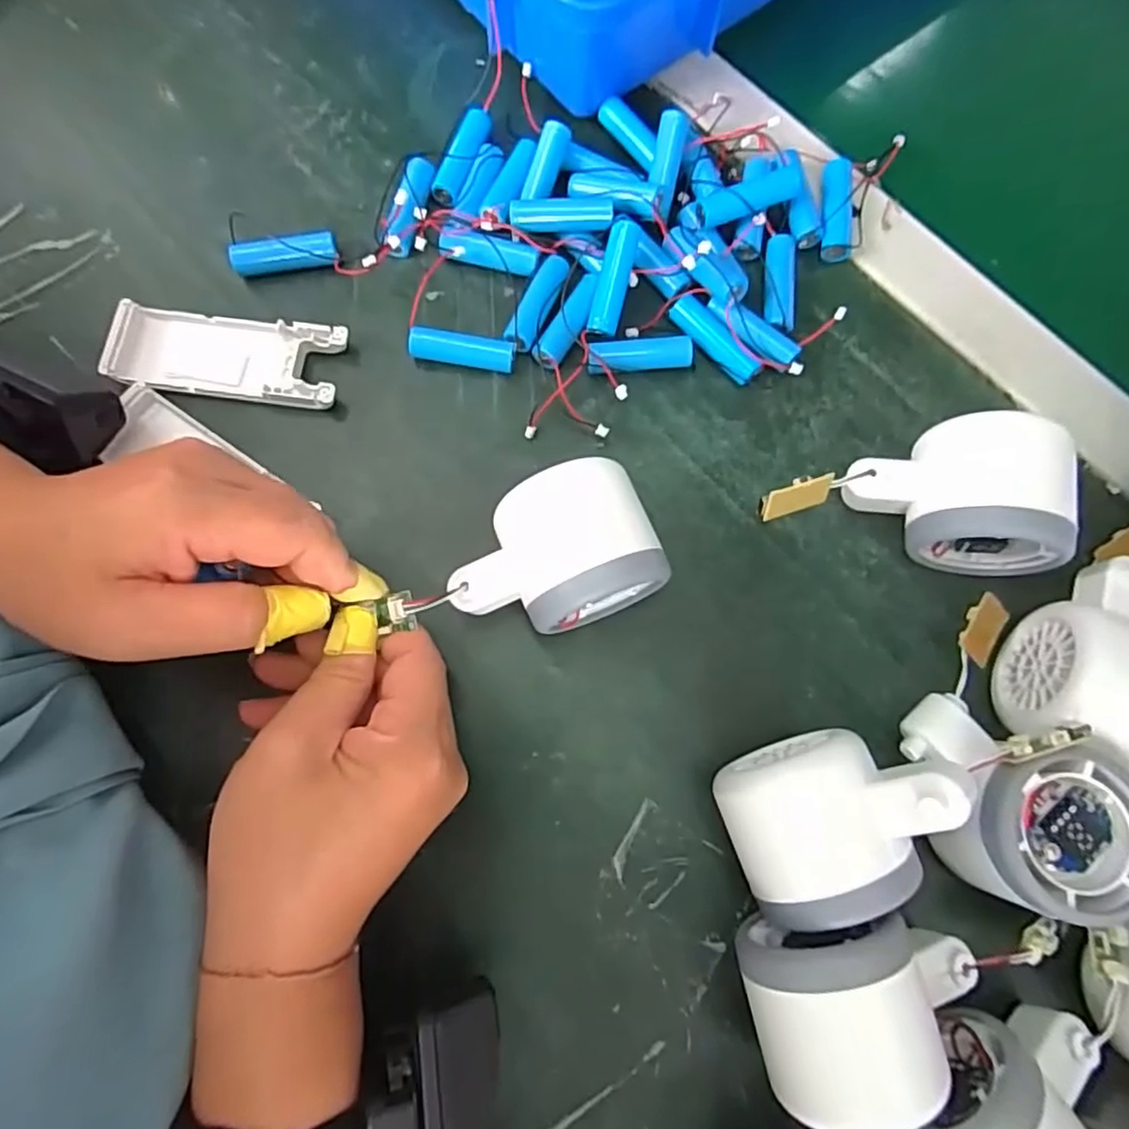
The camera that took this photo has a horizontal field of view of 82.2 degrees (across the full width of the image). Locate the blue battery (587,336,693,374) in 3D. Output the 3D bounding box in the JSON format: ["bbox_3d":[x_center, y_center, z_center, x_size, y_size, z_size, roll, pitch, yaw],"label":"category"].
[{"bbox_3d":[0.036,-0.100,0.308,0.050,0.013,0.014,-7,77,-2],"label":"blue battery"}]

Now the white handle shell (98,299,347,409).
[{"bbox_3d":[-0.156,-0.097,0.303,0.103,0.015,0.040,5,77,0],"label":"white handle shell"}]

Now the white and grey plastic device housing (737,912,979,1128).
[{"bbox_3d":[0.105,0.148,0.229,0.081,0.060,0.057,-14,78,-4],"label":"white and grey plastic device housing"}]

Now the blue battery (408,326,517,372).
[{"bbox_3d":[-0.049,-0.101,0.307,0.049,0.014,0.011,8,77,1],"label":"blue battery"}]

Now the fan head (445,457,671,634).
[{"bbox_3d":[-0.005,-0.003,0.264,0.082,0.058,0.054,-18,78,-5],"label":"fan head"}]

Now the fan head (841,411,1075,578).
[{"bbox_3d":[0.164,-0.031,0.274,0.082,0.058,0.052,11,77,2],"label":"fan head"}]

